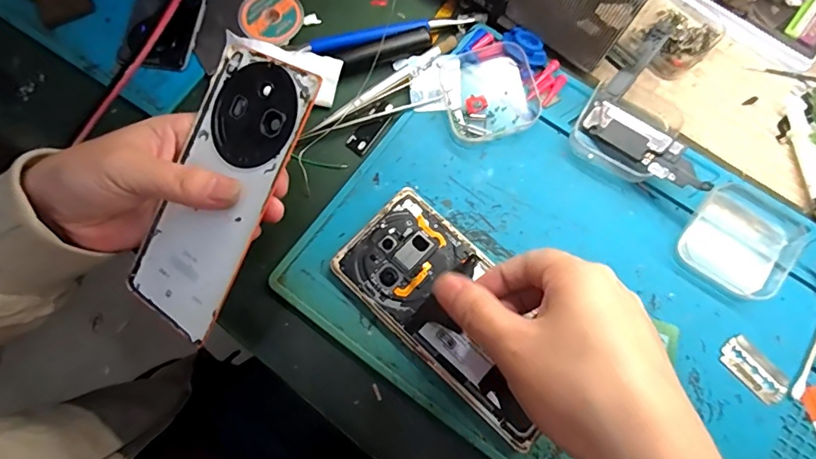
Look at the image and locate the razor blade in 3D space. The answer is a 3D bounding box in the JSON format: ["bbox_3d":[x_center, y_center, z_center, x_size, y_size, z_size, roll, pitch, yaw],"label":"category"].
[{"bbox_3d":[0.217,0.088,0.291,0.022,0.004,0.042,-42,79,-5],"label":"razor blade"}]

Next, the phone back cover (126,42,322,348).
[{"bbox_3d":[-0.107,-0.022,0.263,0.070,0.005,0.157,28,94,24],"label":"phone back cover"}]

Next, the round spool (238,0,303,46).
[{"bbox_3d":[-0.099,-0.154,0.342,0.041,0.018,0.044,-2,75,-1],"label":"round spool"}]

